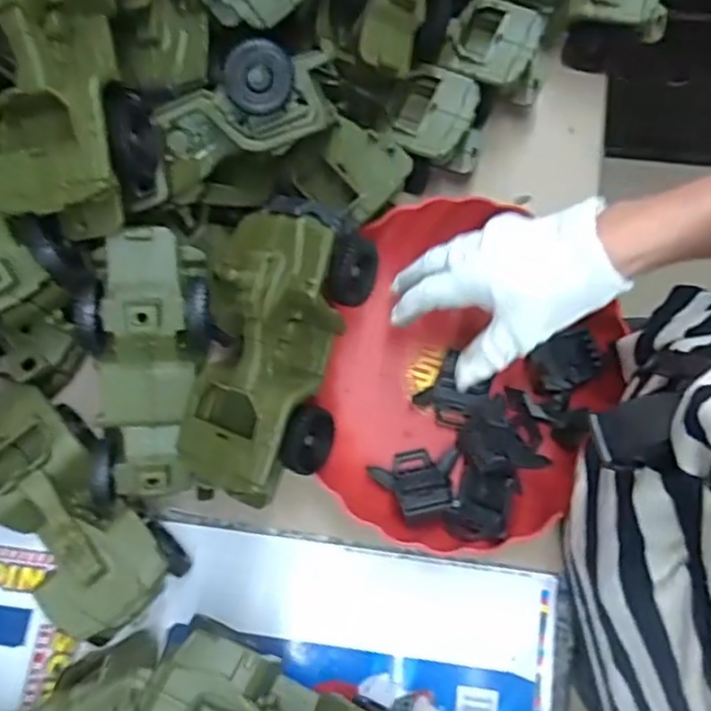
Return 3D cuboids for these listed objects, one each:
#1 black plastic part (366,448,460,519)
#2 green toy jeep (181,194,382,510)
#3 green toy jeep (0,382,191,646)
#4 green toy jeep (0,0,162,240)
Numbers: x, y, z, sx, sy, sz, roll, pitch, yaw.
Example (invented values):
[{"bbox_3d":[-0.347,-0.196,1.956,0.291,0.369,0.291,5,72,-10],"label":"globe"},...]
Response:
[{"bbox_3d":[0.045,0.090,0.495,0.063,0.029,0.050,-11,74,-2],"label":"black plastic part"},{"bbox_3d":[-0.053,-0.004,0.430,0.099,0.060,0.187,18,91,6],"label":"green toy jeep"},{"bbox_3d":[-0.194,0.103,0.465,0.083,0.064,0.177,-42,77,-10],"label":"green toy jeep"},{"bbox_3d":[-0.171,-0.166,0.395,0.086,0.088,0.189,-4,101,0],"label":"green toy jeep"}]

